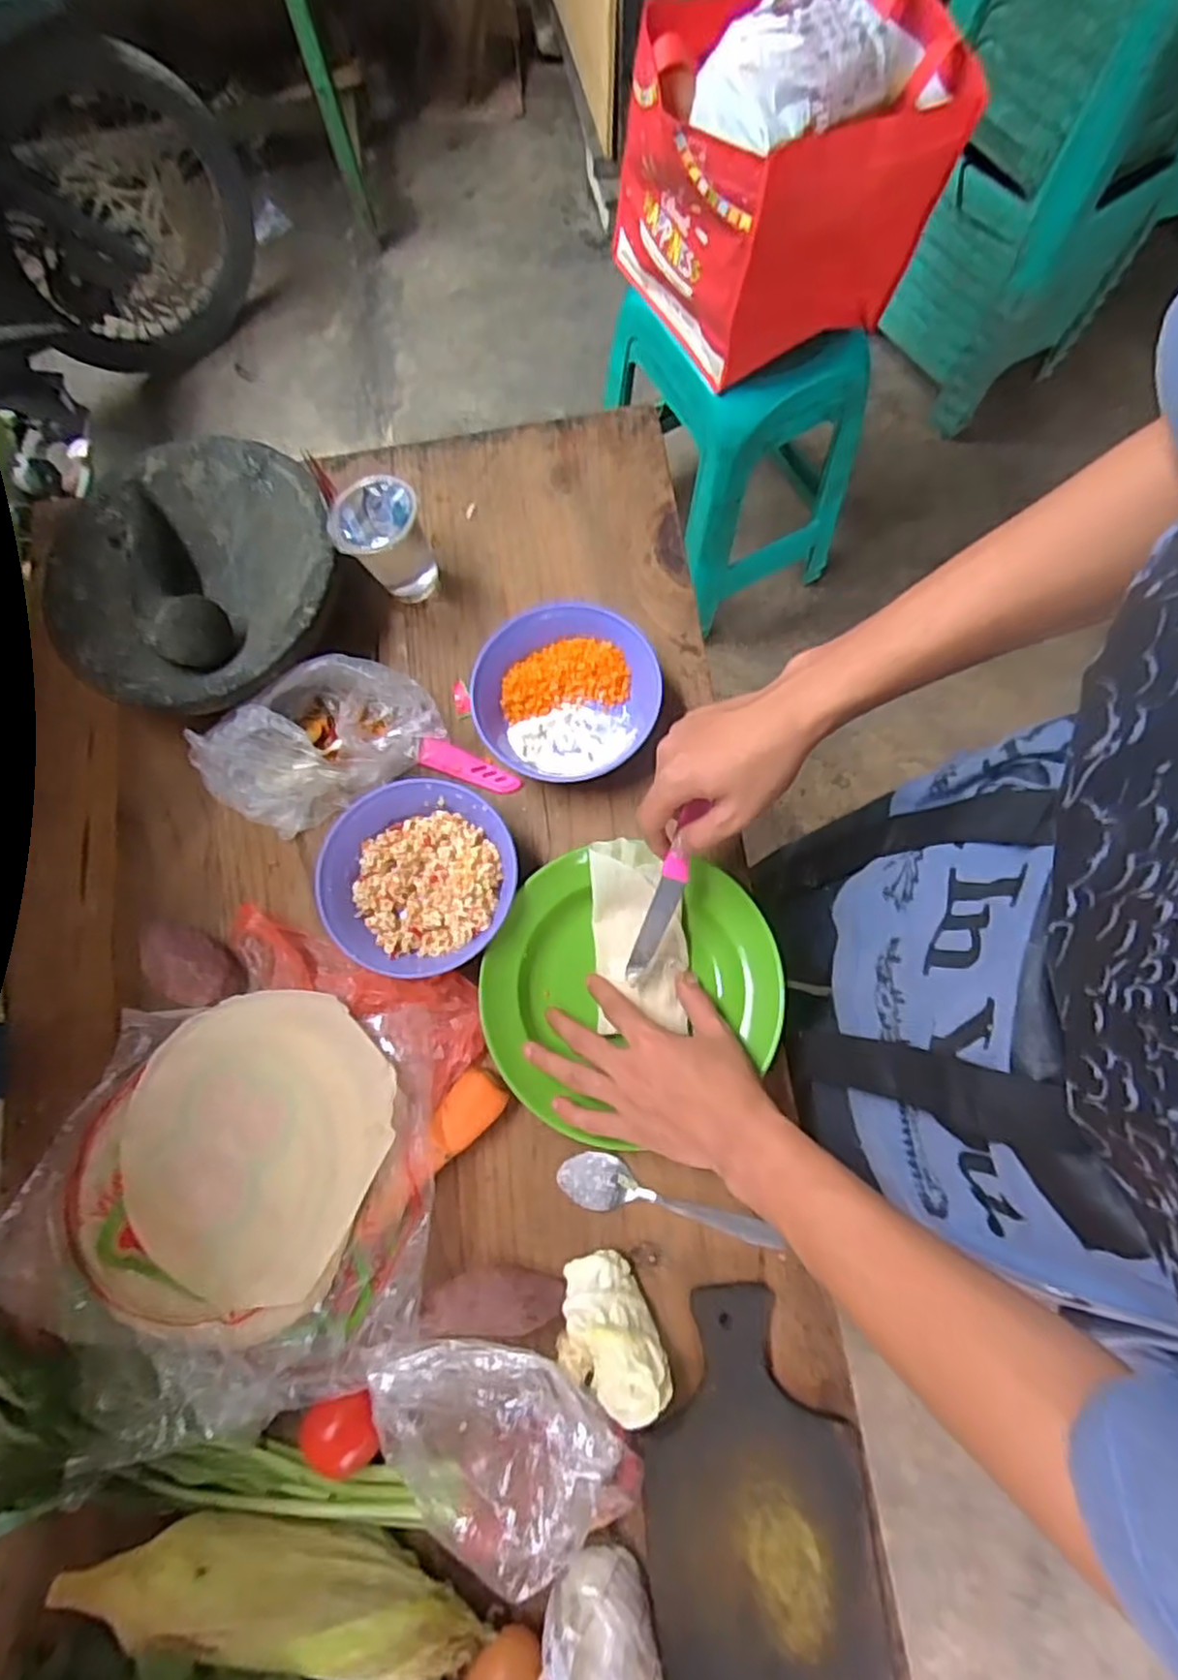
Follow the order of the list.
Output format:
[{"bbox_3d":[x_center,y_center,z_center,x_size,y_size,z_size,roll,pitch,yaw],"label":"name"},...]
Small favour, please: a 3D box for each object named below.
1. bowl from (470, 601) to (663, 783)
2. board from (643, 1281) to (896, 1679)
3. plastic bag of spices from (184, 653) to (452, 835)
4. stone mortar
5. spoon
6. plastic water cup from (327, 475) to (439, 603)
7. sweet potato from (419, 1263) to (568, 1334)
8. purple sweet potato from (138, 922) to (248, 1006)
[{"bbox_3d":[-0.018,-0.117,0.598,0.150,0.049,0.137,-4,77,-2],"label":"bowl"},{"bbox_3d":[0.106,0.425,0.457,0.140,0.023,0.253,-6,77,-2],"label":"board"},{"bbox_3d":[-0.217,-0.081,0.586,0.193,0.067,0.105,-24,78,-6],"label":"plastic bag of spices"},{"bbox_3d":[-0.328,-0.222,0.609,0.255,0.068,0.241,39,79,8],"label":"stone mortar"},{"bbox_3d":[0.054,0.252,0.513,0.153,0.015,0.035,14,77,3],"label":"spoon"},{"bbox_3d":[-0.172,-0.251,0.616,0.074,0.087,0.077,-25,78,-6],"label":"plastic water cup"},{"bbox_3d":[-0.063,0.307,0.492,0.093,0.028,0.034,-2,77,-1],"label":"sweet potato"},{"bbox_3d":[-0.298,0.100,0.555,0.069,0.036,0.050,28,78,6],"label":"purple sweet potato"}]

